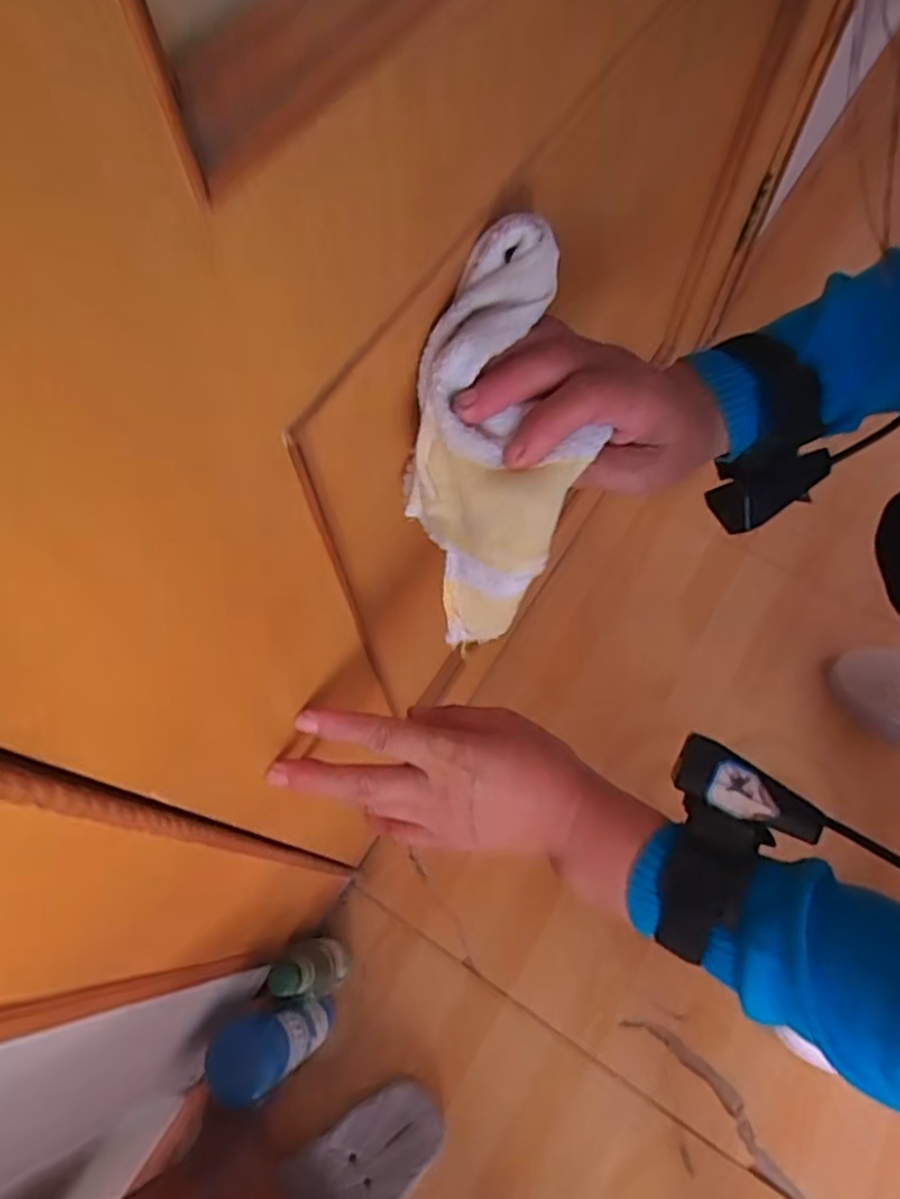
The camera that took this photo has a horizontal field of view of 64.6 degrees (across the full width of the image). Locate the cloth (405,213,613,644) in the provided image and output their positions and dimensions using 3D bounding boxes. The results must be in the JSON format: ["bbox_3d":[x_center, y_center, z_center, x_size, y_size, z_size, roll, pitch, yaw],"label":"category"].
[{"bbox_3d":[0.021,-0.062,0.326,0.083,0.194,0.054,3,24,3],"label":"cloth"}]

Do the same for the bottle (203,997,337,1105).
[{"bbox_3d":[-0.140,0.371,0.607,0.049,0.249,0.052,-1,66,1],"label":"bottle"}]

